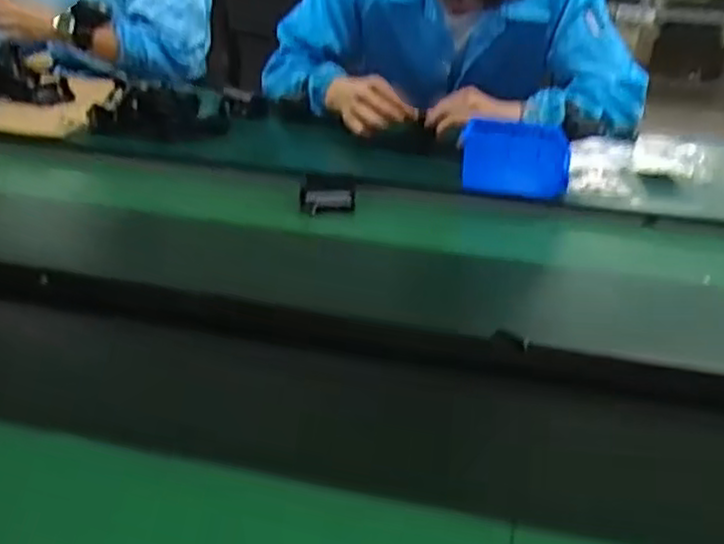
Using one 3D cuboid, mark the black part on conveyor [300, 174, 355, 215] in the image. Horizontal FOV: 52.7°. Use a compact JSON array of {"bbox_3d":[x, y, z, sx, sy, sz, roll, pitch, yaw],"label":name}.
[{"bbox_3d":[-0.042,-0.096,0.894,0.070,0.038,0.032,0,31,-3],"label":"black part on conveyor"}]

